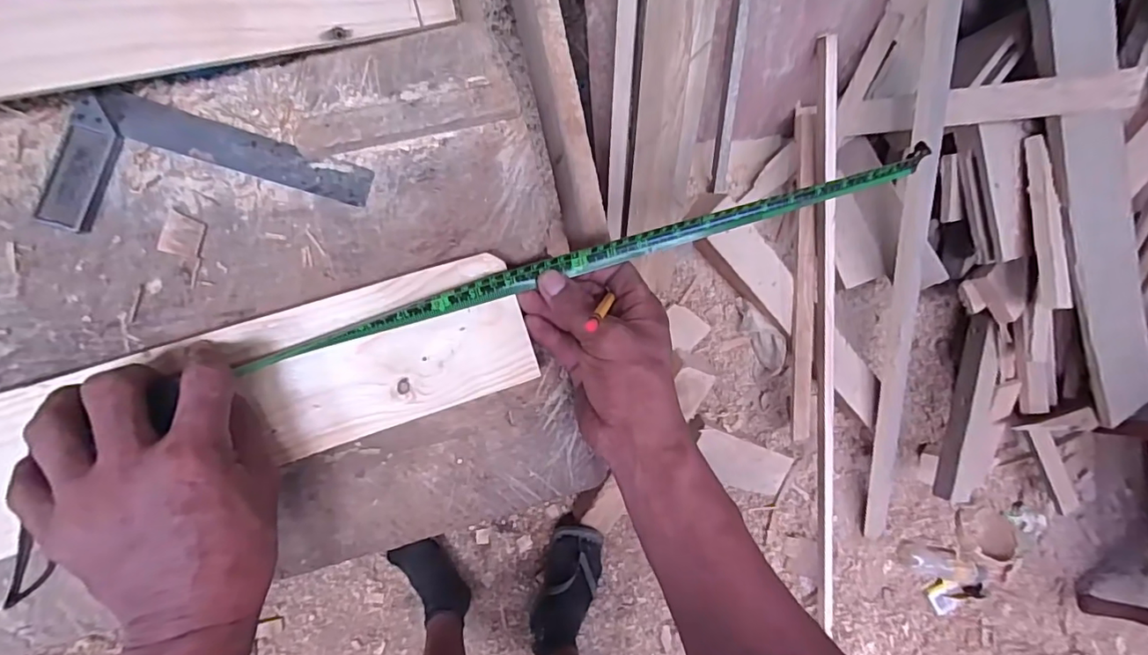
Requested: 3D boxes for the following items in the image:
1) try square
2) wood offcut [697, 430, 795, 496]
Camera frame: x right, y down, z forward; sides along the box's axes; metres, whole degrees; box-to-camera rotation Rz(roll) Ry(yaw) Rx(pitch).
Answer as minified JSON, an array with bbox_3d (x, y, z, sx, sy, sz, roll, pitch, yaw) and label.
[{"bbox_3d":[-0.245,-0.092,0.358,0.187,0.010,0.095,16,87,-7],"label":"try square"},{"bbox_3d":[0.341,0.277,1.058,0.234,0.017,0.106,19,112,-17],"label":"wood offcut"}]

